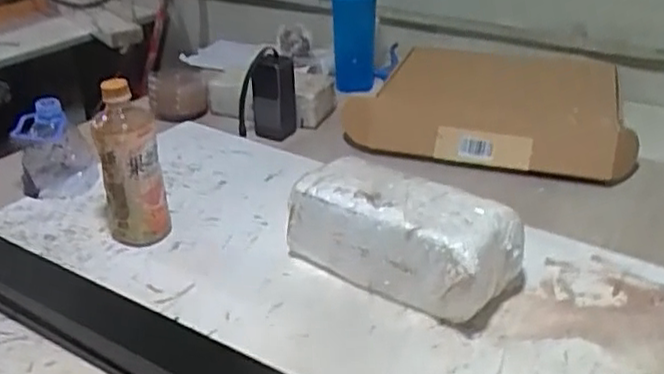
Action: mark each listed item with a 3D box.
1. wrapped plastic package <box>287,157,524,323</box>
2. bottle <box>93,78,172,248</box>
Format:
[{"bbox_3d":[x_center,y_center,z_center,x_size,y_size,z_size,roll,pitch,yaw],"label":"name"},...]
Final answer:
[{"bbox_3d":[0.077,0.052,0.778,0.249,0.110,0.115,21,35,33],"label":"wrapped plastic package"},{"bbox_3d":[-0.242,-0.027,0.838,0.074,0.198,0.064,-8,30,-15],"label":"bottle"}]

